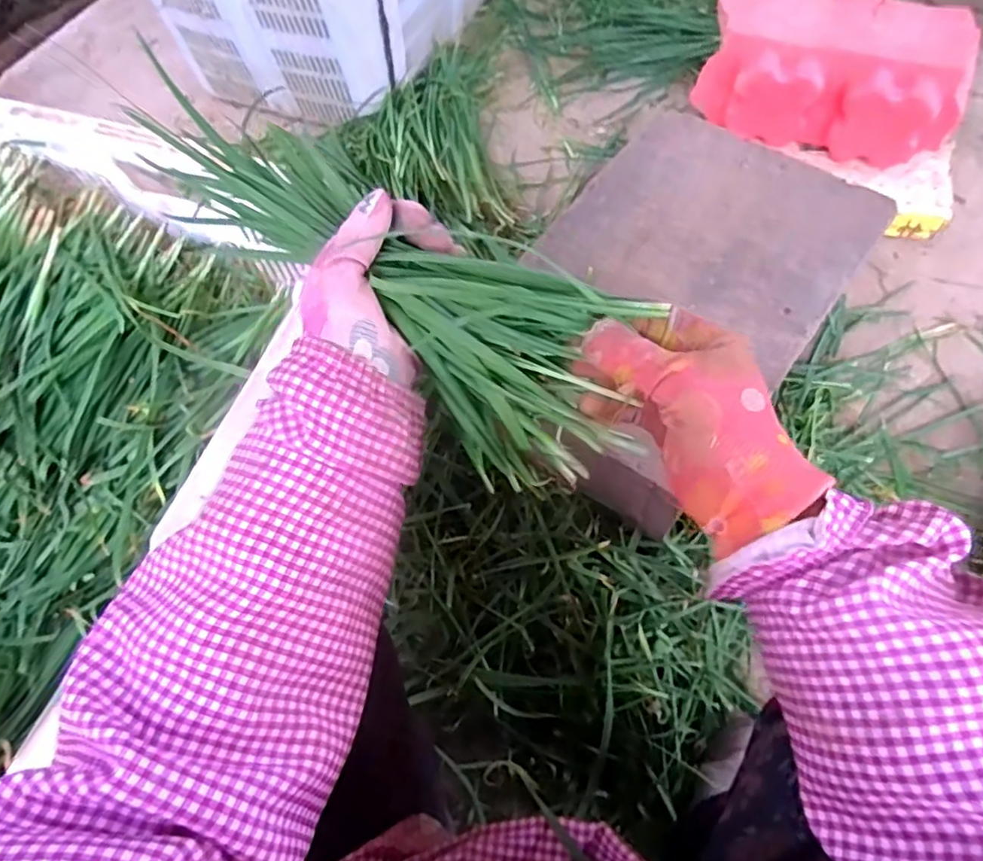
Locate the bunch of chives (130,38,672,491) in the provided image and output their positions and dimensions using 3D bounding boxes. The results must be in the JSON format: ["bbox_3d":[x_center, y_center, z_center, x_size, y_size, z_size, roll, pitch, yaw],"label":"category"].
[{"bbox_3d":[-0.046,-0.080,0.340,0.278,0.122,0.083,35,73,-1],"label":"bunch of chives"}]

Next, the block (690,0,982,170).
[{"bbox_3d":[0.491,-0.526,0.867,0.347,0.127,0.192,16,67,9],"label":"block"}]

